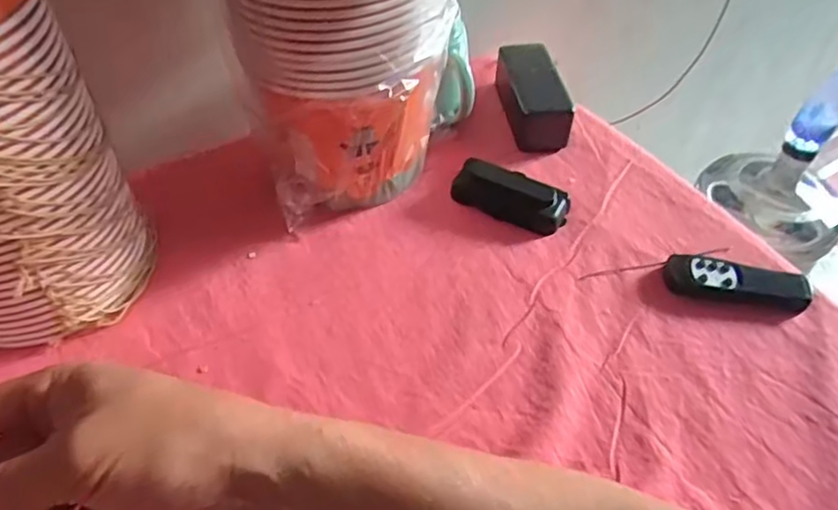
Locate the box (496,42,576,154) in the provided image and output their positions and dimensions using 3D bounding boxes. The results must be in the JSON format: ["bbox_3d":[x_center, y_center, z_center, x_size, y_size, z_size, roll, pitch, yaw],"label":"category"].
[{"bbox_3d":[0.118,-0.170,0.661,0.053,0.056,0.130,-6,49,-8],"label":"box"}]

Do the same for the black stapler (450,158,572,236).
[{"bbox_3d":[0.085,-0.056,0.583,0.106,0.019,0.046,23,51,16],"label":"black stapler"}]

